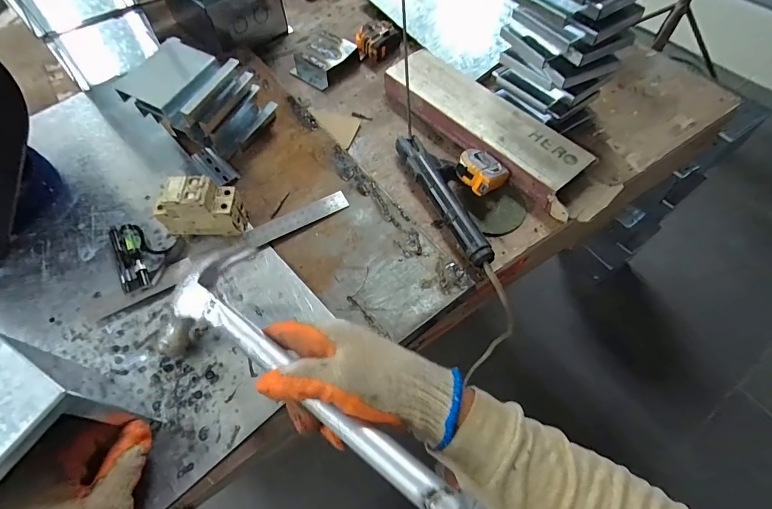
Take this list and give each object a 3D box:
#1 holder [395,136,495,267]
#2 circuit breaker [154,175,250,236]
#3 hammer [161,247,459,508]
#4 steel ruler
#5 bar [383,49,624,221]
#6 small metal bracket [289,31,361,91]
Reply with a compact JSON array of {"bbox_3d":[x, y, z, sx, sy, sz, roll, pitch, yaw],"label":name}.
[{"bbox_3d":[0.075,-0.072,0.488,0.046,0.026,0.201,-22,61,-12],"label":"holder"},{"bbox_3d":[-0.208,-0.052,0.447,0.088,0.070,0.041,-1,59,0],"label":"circuit breaker"},{"bbox_3d":[-0.065,0.083,0.331,0.295,0.030,0.116,20,85,24],"label":"hammer"},{"bbox_3d":[-0.177,-0.006,0.456,0.288,0.008,0.031,-26,60,-13],"label":"steel ruler"},{"bbox_3d":[0.140,-0.166,0.535,0.091,0.041,0.341,-37,65,-20],"label":"bar"},{"bbox_3d":[-0.098,-0.309,0.632,0.074,0.031,0.091,35,65,20],"label":"small metal bracket"}]

